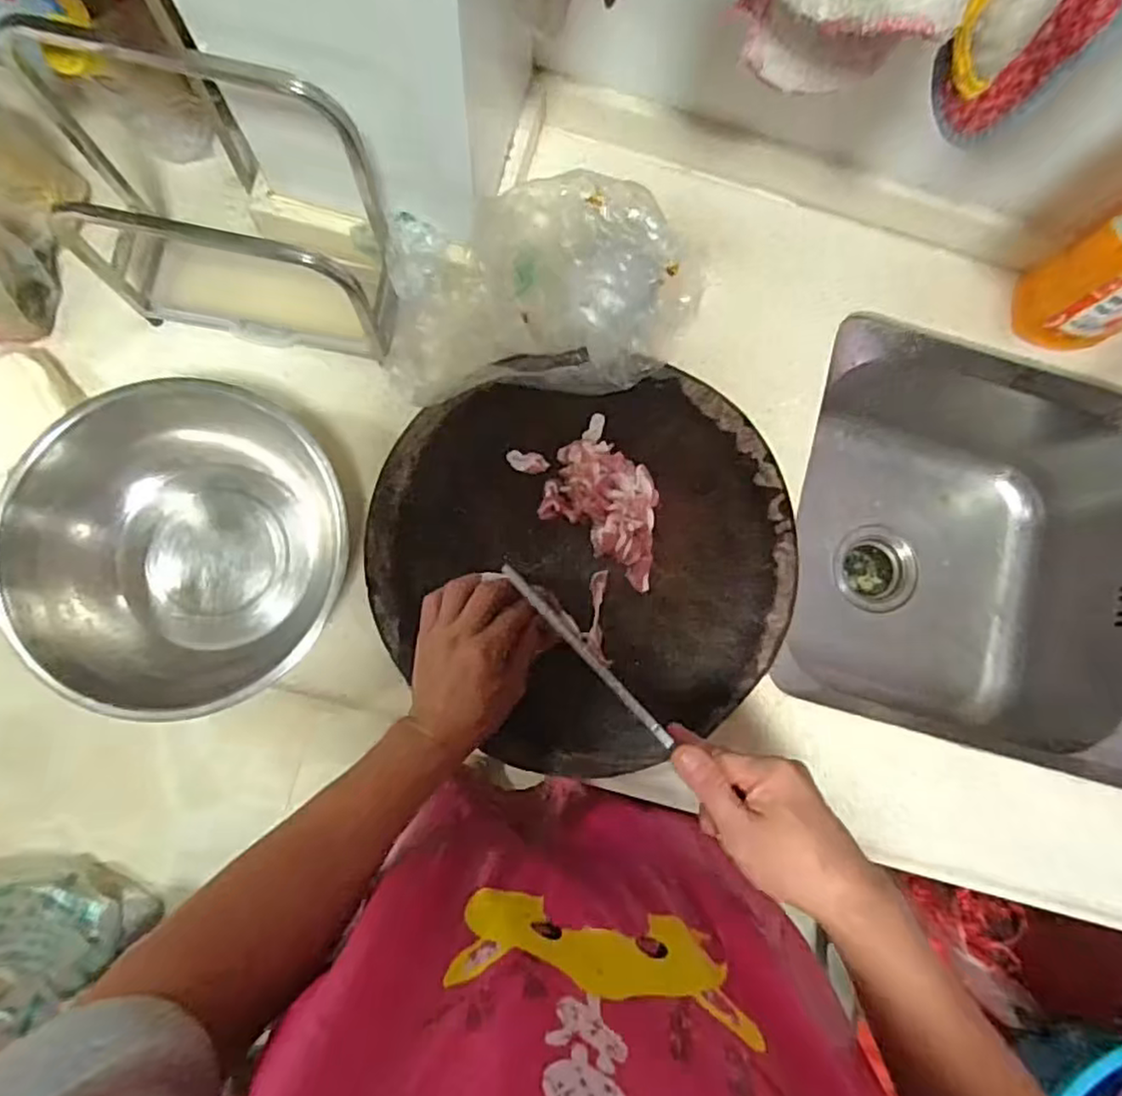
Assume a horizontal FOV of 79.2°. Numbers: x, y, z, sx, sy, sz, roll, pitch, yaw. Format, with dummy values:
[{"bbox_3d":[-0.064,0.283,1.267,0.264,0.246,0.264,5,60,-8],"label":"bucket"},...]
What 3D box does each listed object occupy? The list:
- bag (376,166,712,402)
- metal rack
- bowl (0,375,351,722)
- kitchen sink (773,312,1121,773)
[{"bbox_3d":[-0.016,-0.204,0.588,0.256,0.147,0.155,-3,82,-4],"label":"bag"},{"bbox_3d":[-0.259,-0.246,0.530,0.239,0.228,0.092,13,82,-2],"label":"metal rack"},{"bbox_3d":[-0.300,0.005,0.561,0.246,0.097,0.253,1,82,-4],"label":"bowl"},{"bbox_3d":[0.617,0.036,0.783,0.765,0.237,0.415,14,81,-2],"label":"kitchen sink"}]

